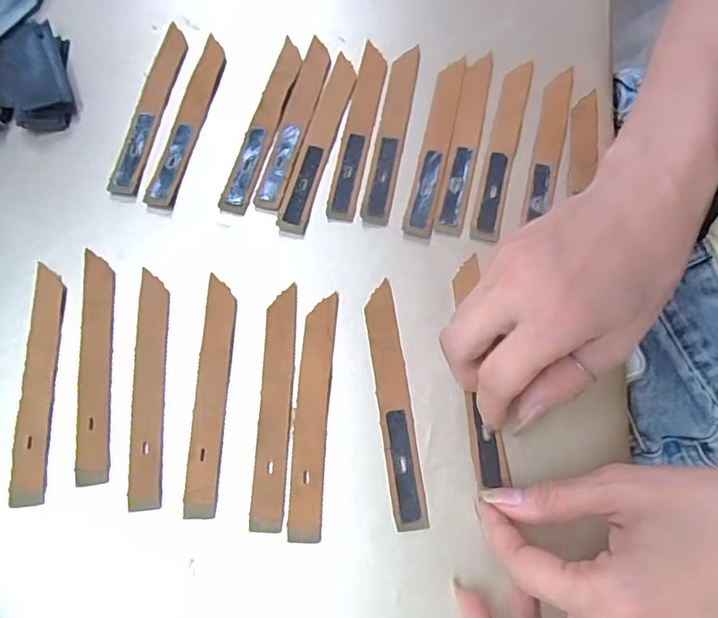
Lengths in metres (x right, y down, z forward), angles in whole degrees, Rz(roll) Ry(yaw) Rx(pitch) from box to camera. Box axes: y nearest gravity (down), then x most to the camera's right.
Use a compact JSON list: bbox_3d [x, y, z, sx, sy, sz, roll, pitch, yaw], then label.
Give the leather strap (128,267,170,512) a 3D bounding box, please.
[{"bbox_3d":[-0.111,0.040,0.286,0.017,0.004,0.124,-4,72,-1],"label":"leather strap"}]

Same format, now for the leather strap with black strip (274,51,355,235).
[{"bbox_3d":[-0.025,-0.104,0.329,0.017,0.004,0.127,15,73,5],"label":"leather strap with black strip"}]

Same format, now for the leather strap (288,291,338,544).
[{"bbox_3d":[-0.024,0.053,0.279,0.017,0.004,0.124,3,72,1],"label":"leather strap"}]

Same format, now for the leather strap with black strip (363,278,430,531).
[{"bbox_3d":[0.018,0.047,0.281,0.017,0.004,0.125,-7,72,-2],"label":"leather strap with black strip"}]

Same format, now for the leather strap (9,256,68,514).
[{"bbox_3d":[-0.170,0.036,0.285,0.017,0.004,0.126,-4,72,-1],"label":"leather strap"}]

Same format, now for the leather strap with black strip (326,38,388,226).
[{"bbox_3d":[-0.001,-0.111,0.334,0.017,0.004,0.125,11,72,4],"label":"leather strap with black strip"}]

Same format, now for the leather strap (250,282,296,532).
[{"bbox_3d":[-0.044,0.049,0.281,0.017,0.004,0.123,2,72,1],"label":"leather strap"}]

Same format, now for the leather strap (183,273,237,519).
[{"bbox_3d":[-0.078,0.043,0.284,0.017,0.004,0.123,1,72,1],"label":"leather strap"}]

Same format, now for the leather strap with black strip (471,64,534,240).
[{"bbox_3d":[0.087,-0.099,0.326,0.018,0.004,0.126,14,73,5],"label":"leather strap with black strip"}]

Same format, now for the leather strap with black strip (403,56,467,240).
[{"bbox_3d":[0.047,-0.101,0.327,0.017,0.004,0.125,13,73,5],"label":"leather strap with black strip"}]

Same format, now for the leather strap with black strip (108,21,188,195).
[{"bbox_3d":[-0.130,-0.128,0.338,0.018,0.004,0.124,11,72,4],"label":"leather strap with black strip"}]

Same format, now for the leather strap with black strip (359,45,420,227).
[{"bbox_3d":[0.019,-0.109,0.330,0.017,0.004,0.124,11,72,4],"label":"leather strap with black strip"}]

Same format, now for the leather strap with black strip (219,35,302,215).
[{"bbox_3d":[-0.059,-0.116,0.333,0.017,0.004,0.126,15,73,5],"label":"leather strap with black strip"}]

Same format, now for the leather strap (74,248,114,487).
[{"bbox_3d":[-0.142,0.028,0.289,0.017,0.004,0.124,-6,72,-1],"label":"leather strap"}]

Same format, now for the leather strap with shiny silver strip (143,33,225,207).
[{"bbox_3d":[-0.105,-0.119,0.334,0.017,0.004,0.124,11,72,4],"label":"leather strap with shiny silver strip"}]

